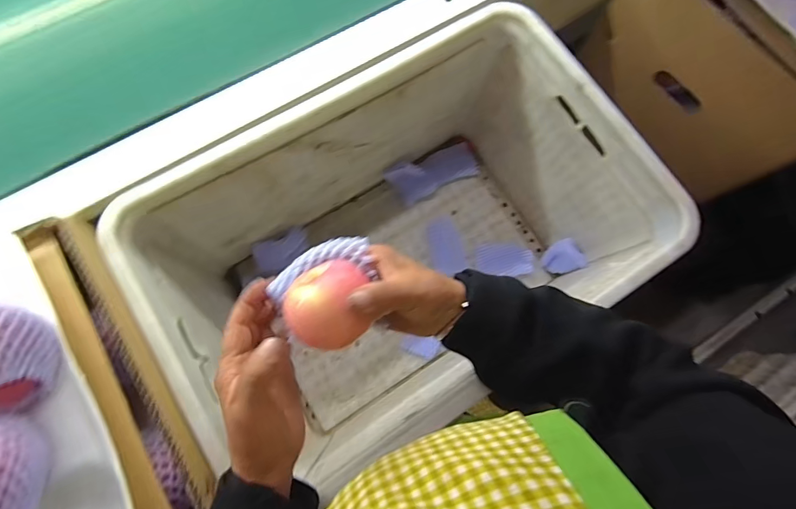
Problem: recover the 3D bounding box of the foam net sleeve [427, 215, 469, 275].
[{"bbox_3d":[0.082,-0.017,0.671,0.053,0.011,0.110,-12,62,-5],"label":"foam net sleeve"}]

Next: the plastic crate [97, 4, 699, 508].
[{"bbox_3d":[0.008,0.005,0.530,0.525,0.300,0.337,-32,78,-10],"label":"plastic crate"}]

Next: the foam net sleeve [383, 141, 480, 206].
[{"bbox_3d":[0.064,-0.146,0.685,0.160,0.030,0.067,-24,77,-8],"label":"foam net sleeve"}]

